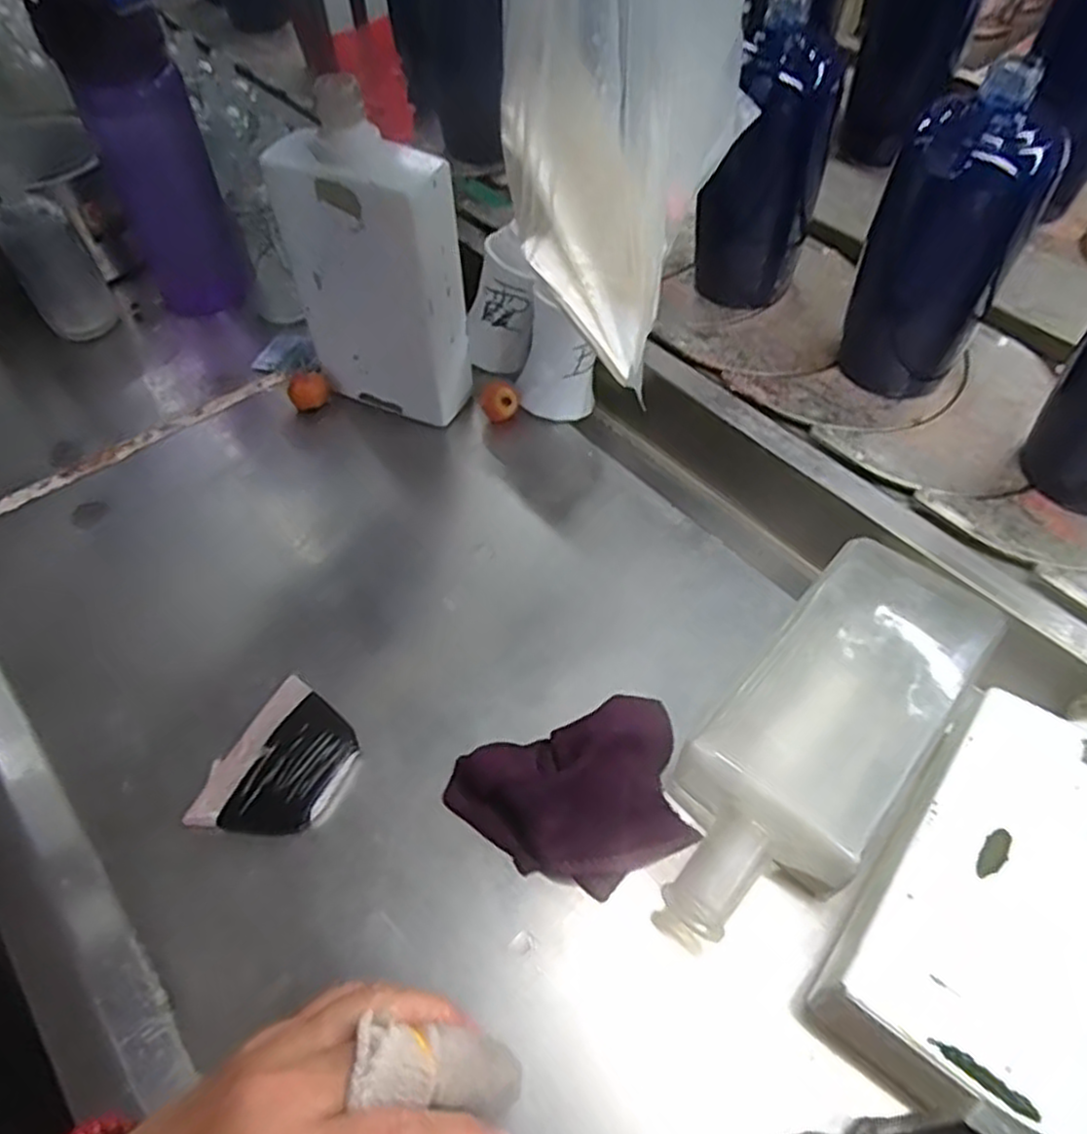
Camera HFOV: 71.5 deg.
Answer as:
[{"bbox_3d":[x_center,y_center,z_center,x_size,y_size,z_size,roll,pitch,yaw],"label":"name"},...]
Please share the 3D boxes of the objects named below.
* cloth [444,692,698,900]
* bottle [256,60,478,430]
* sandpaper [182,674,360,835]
[{"bbox_3d":[0.015,0.107,0.355,0.110,0.042,0.079,-15,55,-8],"label":"cloth"},{"bbox_3d":[-0.108,-0.189,0.493,0.104,0.184,0.061,27,60,19],"label":"bottle"},{"bbox_3d":[-0.132,0.100,0.383,0.060,0.007,0.082,21,58,16],"label":"sandpaper"}]

